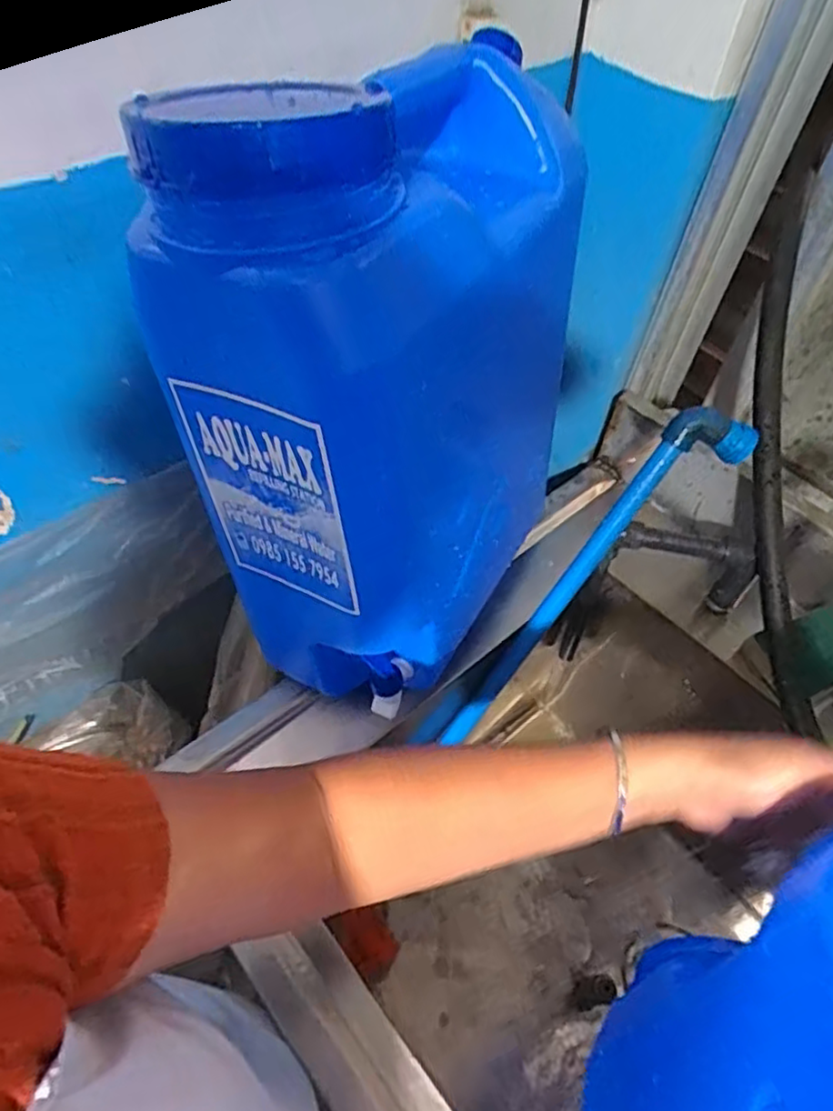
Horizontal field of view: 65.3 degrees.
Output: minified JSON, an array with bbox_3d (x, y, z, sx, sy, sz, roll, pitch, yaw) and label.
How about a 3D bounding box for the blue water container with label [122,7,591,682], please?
[{"bbox_3d":[0.000,-0.119,0.478,0.180,0.390,0.302,22,54,12],"label":"blue water container with label"}]

